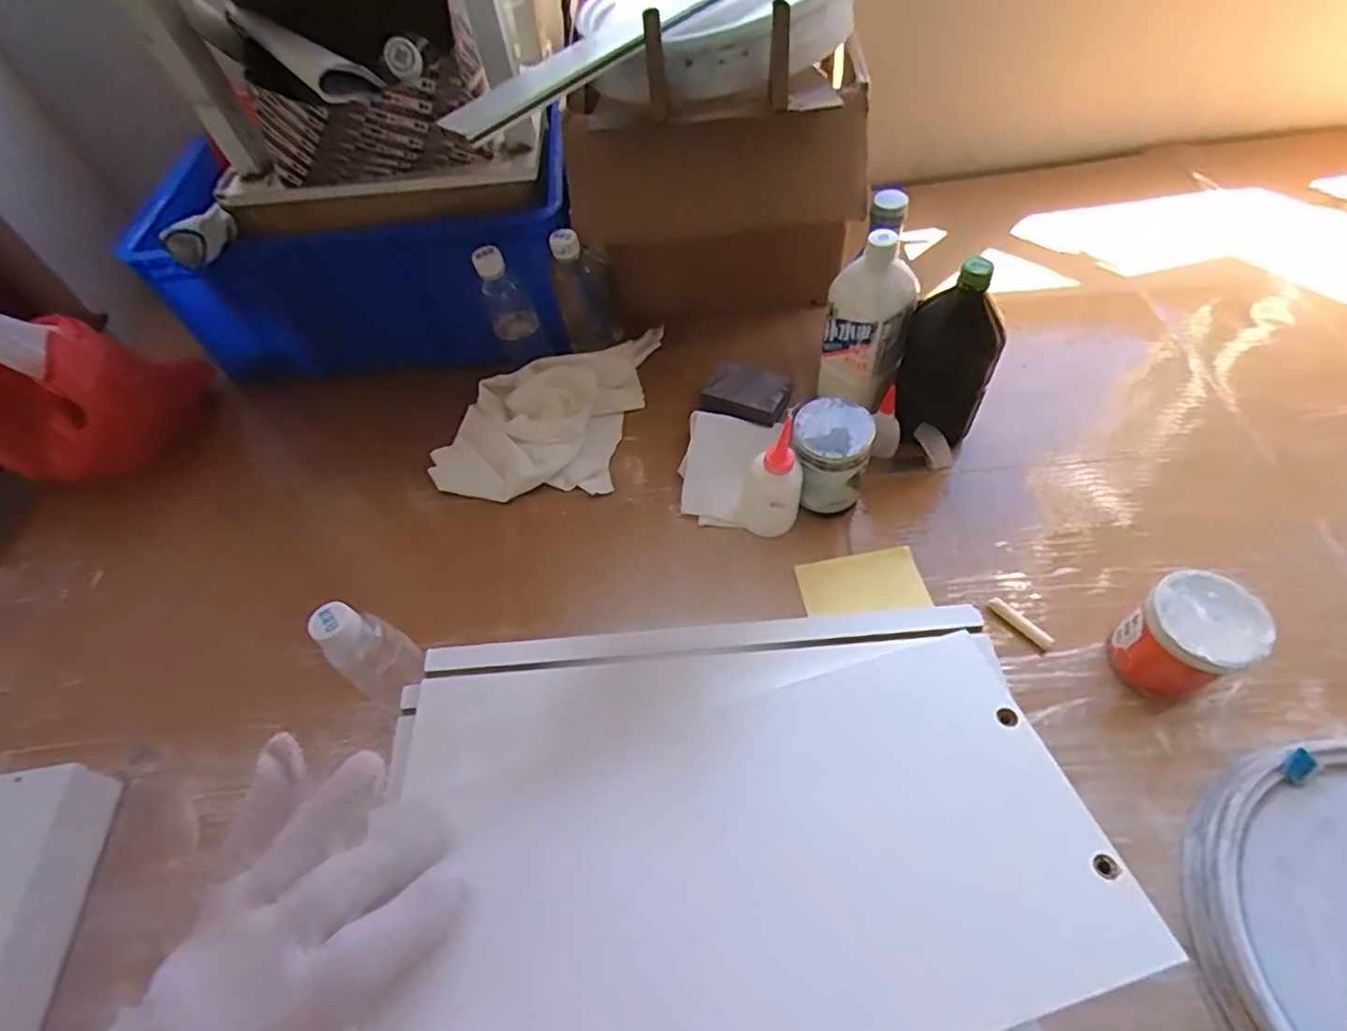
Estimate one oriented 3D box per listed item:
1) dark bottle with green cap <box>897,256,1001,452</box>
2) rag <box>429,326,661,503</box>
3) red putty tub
[{"bbox_3d":[0.288,-0.156,0.690,0.092,0.221,0.061,5,56,8],"label":"dark bottle with green cap"},{"bbox_3d":[-0.155,-0.153,0.825,0.207,0.058,0.302,10,57,12],"label":"rag"},{"bbox_3d":[0.436,0.108,0.561,0.078,0.095,0.079,-2,55,3],"label":"red putty tub"}]

